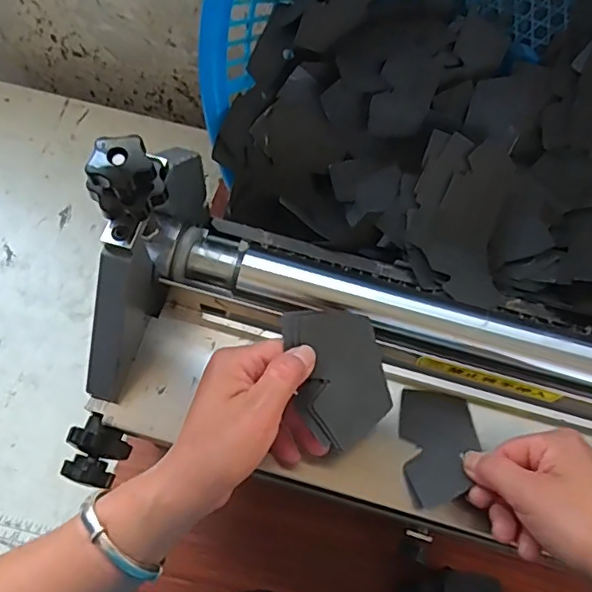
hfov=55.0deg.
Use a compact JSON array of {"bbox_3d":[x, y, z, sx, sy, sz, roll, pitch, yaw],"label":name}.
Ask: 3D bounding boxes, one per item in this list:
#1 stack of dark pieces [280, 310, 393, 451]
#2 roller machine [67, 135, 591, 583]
[{"bbox_3d":[0.029,0.049,0.371,0.061,0.011,0.087,-16,90,-25],"label":"stack of dark pieces"},{"bbox_3d":[0.131,0.056,0.385,0.540,0.183,0.243,14,66,3],"label":"roller machine"}]

